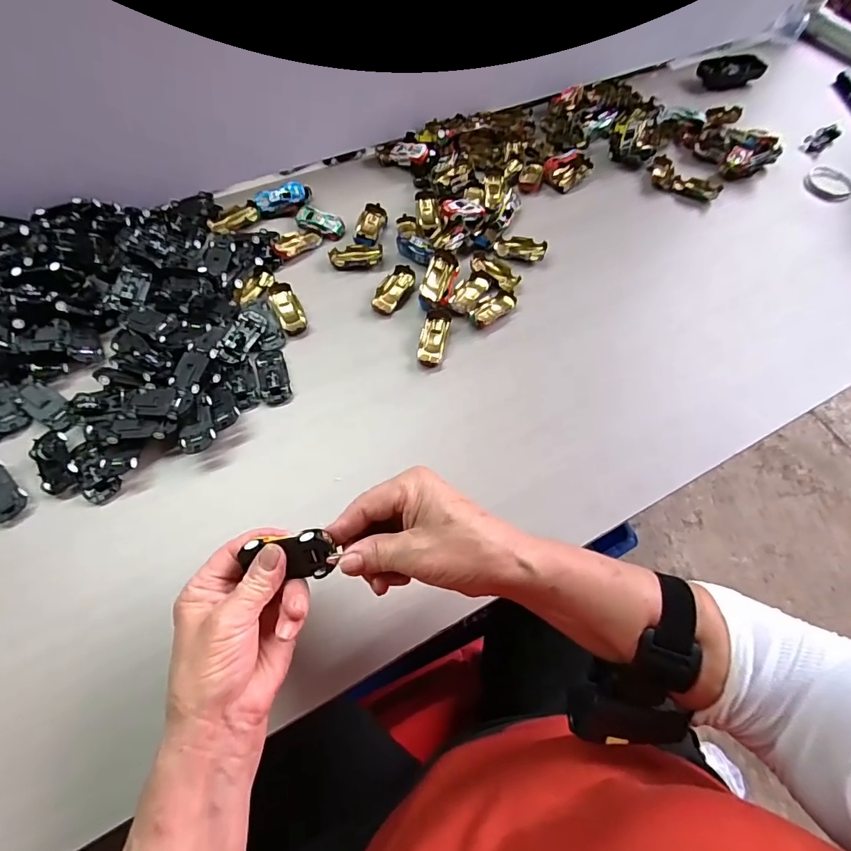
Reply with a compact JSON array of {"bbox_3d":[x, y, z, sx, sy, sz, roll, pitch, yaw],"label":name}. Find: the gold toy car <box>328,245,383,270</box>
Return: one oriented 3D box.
[{"bbox_3d":[-0.083,-0.204,0.555,0.063,0.014,0.028,0,63,-3],"label":"gold toy car"}]

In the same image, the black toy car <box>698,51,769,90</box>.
[{"bbox_3d":[0.501,-0.579,0.754,0.102,0.033,0.040,-1,63,-3],"label":"black toy car"}]

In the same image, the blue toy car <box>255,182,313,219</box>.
[{"bbox_3d":[-0.179,-0.286,0.584,0.070,0.021,0.026,-21,66,-12],"label":"blue toy car"}]

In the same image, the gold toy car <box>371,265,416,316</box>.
[{"bbox_3d":[-0.037,-0.158,0.539,0.035,0.016,0.064,34,67,14],"label":"gold toy car"}]

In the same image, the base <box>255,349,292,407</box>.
[{"bbox_3d":[-0.155,-0.052,0.470,0.030,0.009,0.068,-15,65,-10],"label":"base"}]

